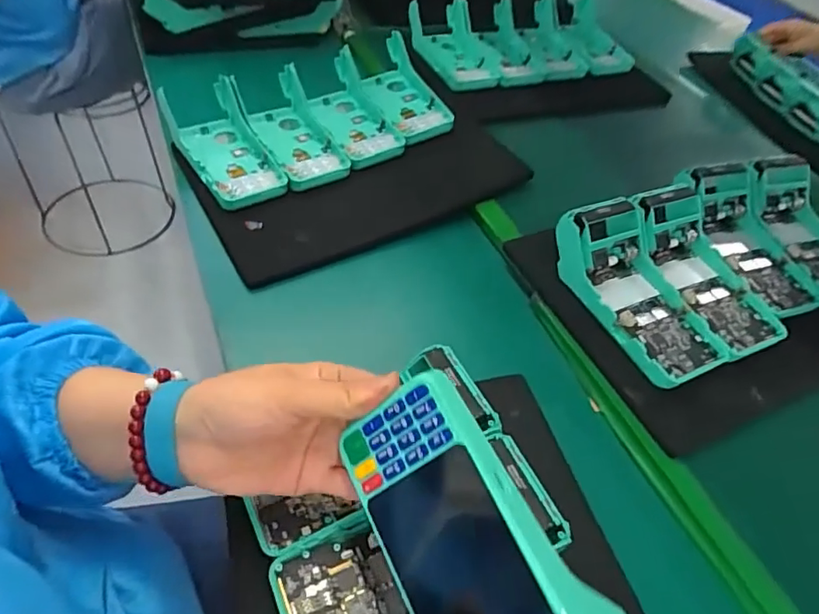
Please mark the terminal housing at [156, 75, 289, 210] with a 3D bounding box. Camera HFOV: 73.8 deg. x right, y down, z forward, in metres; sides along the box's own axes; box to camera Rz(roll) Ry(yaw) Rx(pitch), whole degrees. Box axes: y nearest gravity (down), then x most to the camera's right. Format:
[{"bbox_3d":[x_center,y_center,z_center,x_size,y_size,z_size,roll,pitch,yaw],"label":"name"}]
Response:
[{"bbox_3d":[-0.205,-0.179,0.598,0.087,0.046,0.178,-23,54,-22],"label":"terminal housing"}]

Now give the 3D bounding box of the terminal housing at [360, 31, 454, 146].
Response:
[{"bbox_3d":[-0.008,-0.276,0.693,0.085,0.043,0.177,-10,50,-17],"label":"terminal housing"}]

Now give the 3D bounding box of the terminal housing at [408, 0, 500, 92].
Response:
[{"bbox_3d":[0.069,-0.377,0.785,0.130,0.056,0.166,-1,48,-10],"label":"terminal housing"}]

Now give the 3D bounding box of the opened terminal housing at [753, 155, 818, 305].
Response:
[{"bbox_3d":[0.419,-0.085,0.560,0.106,0.056,0.160,-6,49,-14],"label":"opened terminal housing"}]

